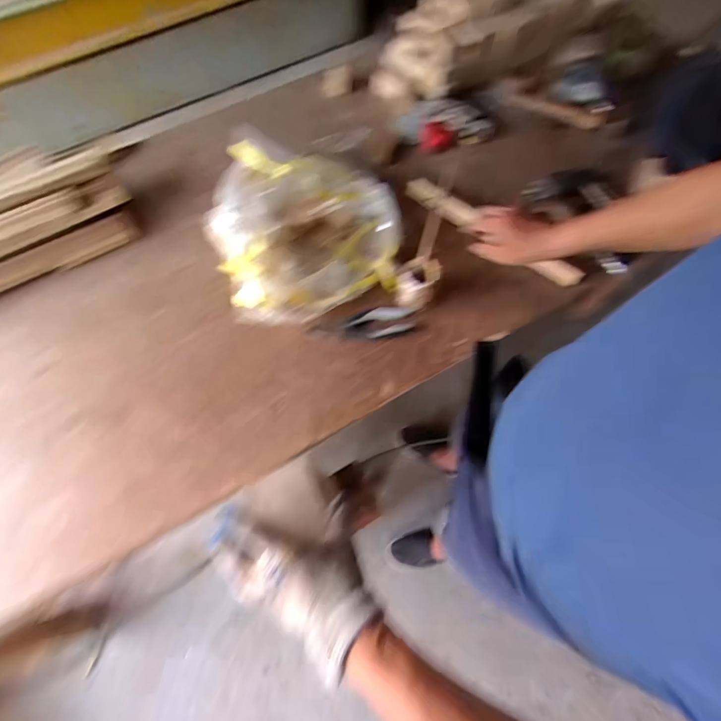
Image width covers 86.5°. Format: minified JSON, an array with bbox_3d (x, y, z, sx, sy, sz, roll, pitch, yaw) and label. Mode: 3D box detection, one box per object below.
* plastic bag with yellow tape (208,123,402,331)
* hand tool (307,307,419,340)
[{"bbox_3d":[-0.109,-0.258,0.741,0.337,0.124,0.335,-23,72,-7],"label":"plastic bag with yellow tape"},{"bbox_3d":[0.006,-0.063,0.719,0.198,0.017,0.059,-12,71,-4],"label":"hand tool"}]

